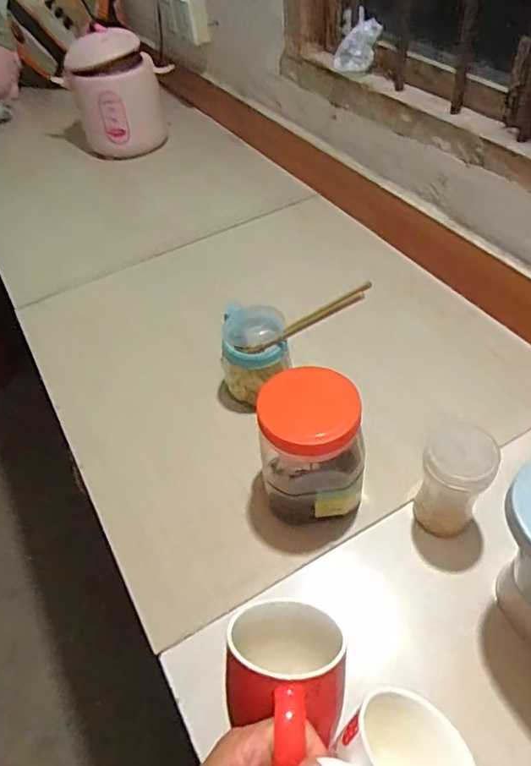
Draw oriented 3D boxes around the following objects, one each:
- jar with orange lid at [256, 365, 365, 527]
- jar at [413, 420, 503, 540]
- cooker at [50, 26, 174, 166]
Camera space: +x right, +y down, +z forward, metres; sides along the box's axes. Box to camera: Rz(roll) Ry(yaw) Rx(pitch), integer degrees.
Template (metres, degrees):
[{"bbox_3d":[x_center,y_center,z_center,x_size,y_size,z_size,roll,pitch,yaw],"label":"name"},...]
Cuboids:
[{"bbox_3d":[0.046,0.070,0.551,0.099,0.151,0.090,-5,48,3],"label":"jar with orange lid"},{"bbox_3d":[0.181,0.097,0.529,0.060,0.111,0.064,-4,48,4],"label":"jar"},{"bbox_3d":[-0.328,-0.635,1.199,0.179,0.226,0.193,31,58,30],"label":"cooker"}]

